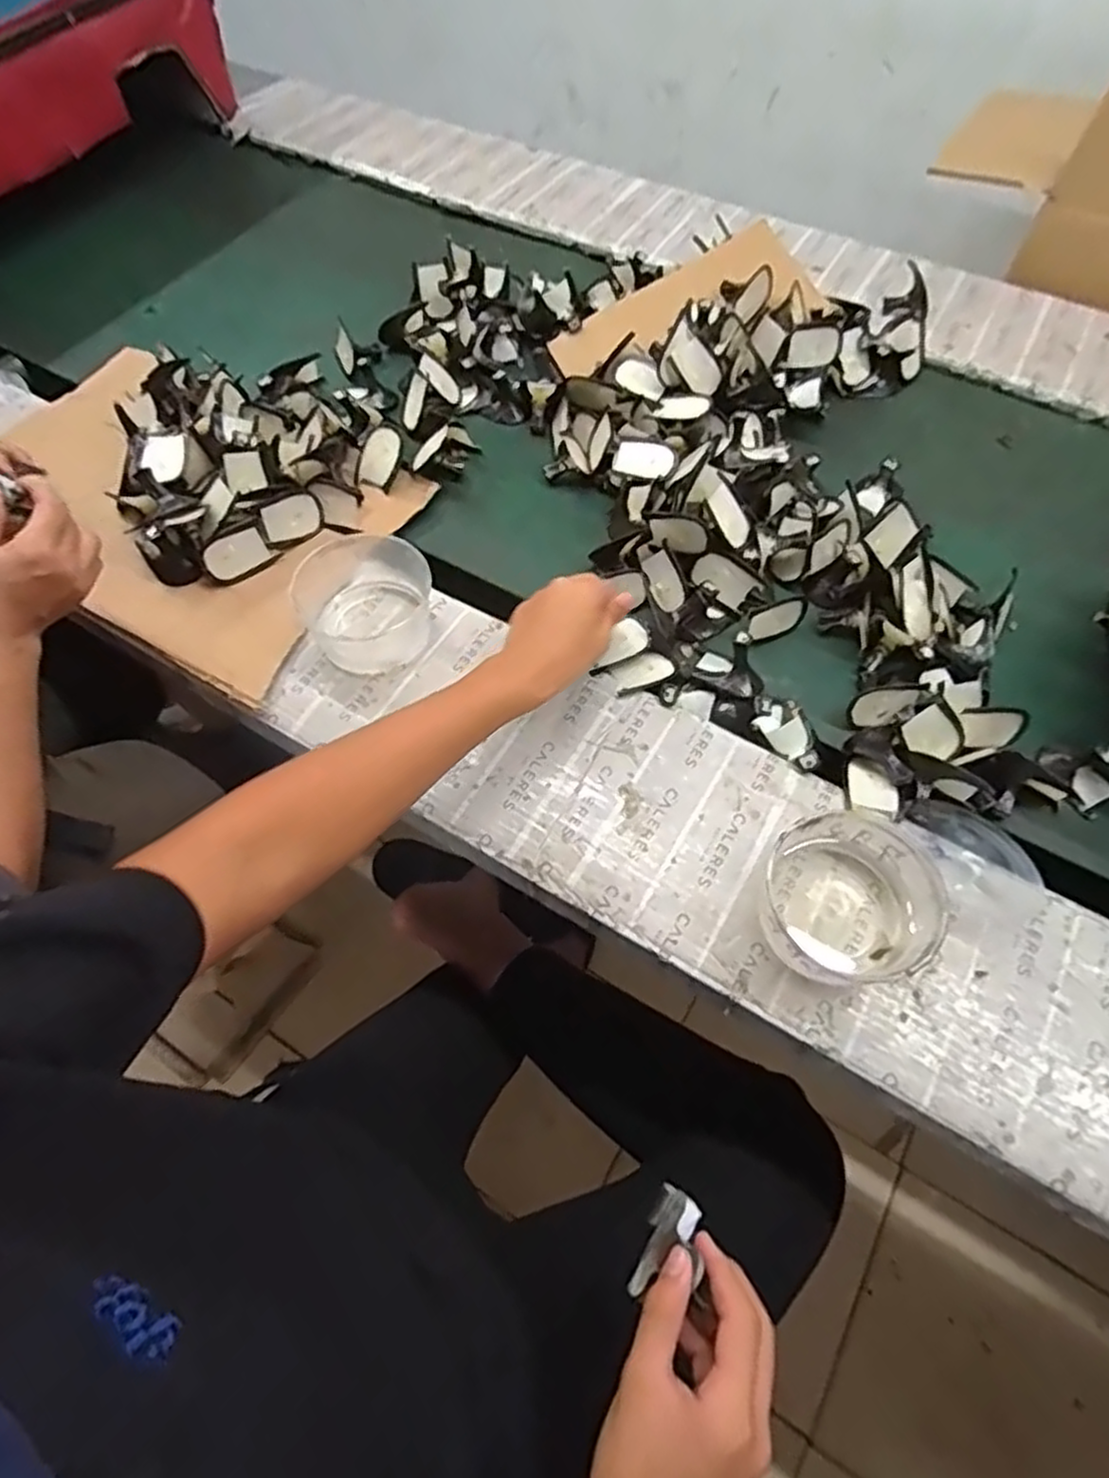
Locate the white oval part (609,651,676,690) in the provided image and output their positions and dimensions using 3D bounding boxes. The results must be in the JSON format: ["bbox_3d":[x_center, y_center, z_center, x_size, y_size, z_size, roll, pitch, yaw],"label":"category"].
[{"bbox_3d":[0.080,-0.062,0.659,0.056,0.005,0.030,-27,64,-15],"label":"white oval part"}]

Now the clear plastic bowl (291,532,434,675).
[{"bbox_3d":[-0.163,-0.120,0.655,0.111,0.059,0.124,-33,66,-17],"label":"clear plastic bowl"}]

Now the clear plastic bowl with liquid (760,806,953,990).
[{"bbox_3d":[0.205,0.114,0.522,0.114,0.062,0.111,0,61,0],"label":"clear plastic bowl with liquid"}]

